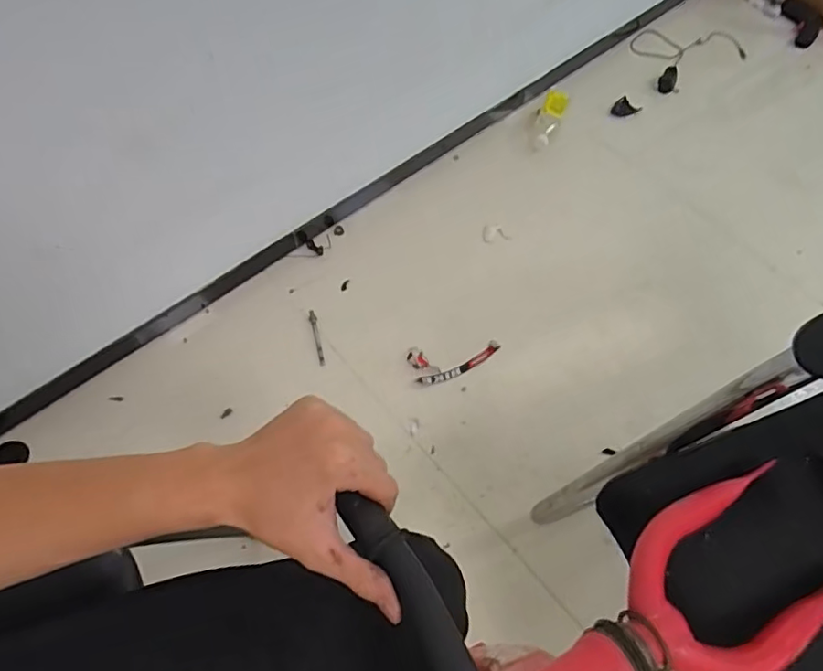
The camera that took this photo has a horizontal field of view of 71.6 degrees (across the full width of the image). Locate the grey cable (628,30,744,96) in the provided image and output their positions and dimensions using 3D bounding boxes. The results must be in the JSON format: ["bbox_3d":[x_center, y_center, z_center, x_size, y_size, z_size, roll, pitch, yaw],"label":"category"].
[{"bbox_3d":[0.710,-0.733,1.451,0.304,0.032,0.188,-25,65,-13],"label":"grey cable"}]

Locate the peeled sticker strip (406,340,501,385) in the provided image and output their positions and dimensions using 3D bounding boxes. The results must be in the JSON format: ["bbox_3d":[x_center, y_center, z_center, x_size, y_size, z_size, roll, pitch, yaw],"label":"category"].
[{"bbox_3d":[0.081,0.048,1.037,0.170,0.018,0.067,-8,62,-4],"label":"peeled sticker strip"}]

